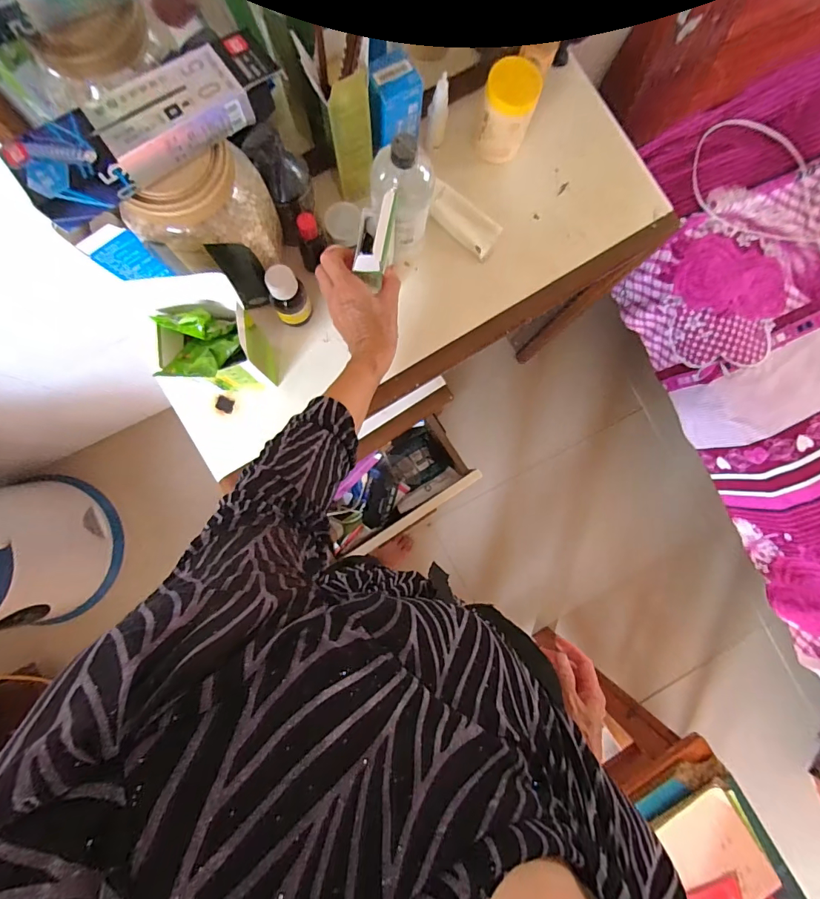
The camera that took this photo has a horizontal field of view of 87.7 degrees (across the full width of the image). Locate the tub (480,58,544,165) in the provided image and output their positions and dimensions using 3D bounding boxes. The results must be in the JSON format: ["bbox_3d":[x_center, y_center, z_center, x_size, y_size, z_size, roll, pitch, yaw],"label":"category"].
[{"bbox_3d":[0.129,-0.454,0.577,0.067,0.097,0.057,23,87,-5],"label":"tub"}]

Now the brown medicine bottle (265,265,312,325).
[{"bbox_3d":[-0.155,-0.195,0.549,0.046,0.091,0.042,0,89,-6],"label":"brown medicine bottle"}]

